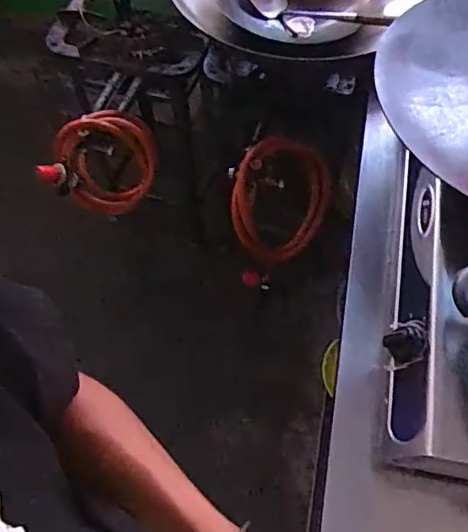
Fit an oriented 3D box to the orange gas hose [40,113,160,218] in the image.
[{"bbox_3d":[-0.315,-0.236,1.352,0.263,0.266,0.121,-6,60,-1],"label":"orange gas hose"}]

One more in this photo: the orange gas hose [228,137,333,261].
[{"bbox_3d":[0.107,-0.149,1.288,0.260,0.298,0.042,-37,40,6],"label":"orange gas hose"}]

